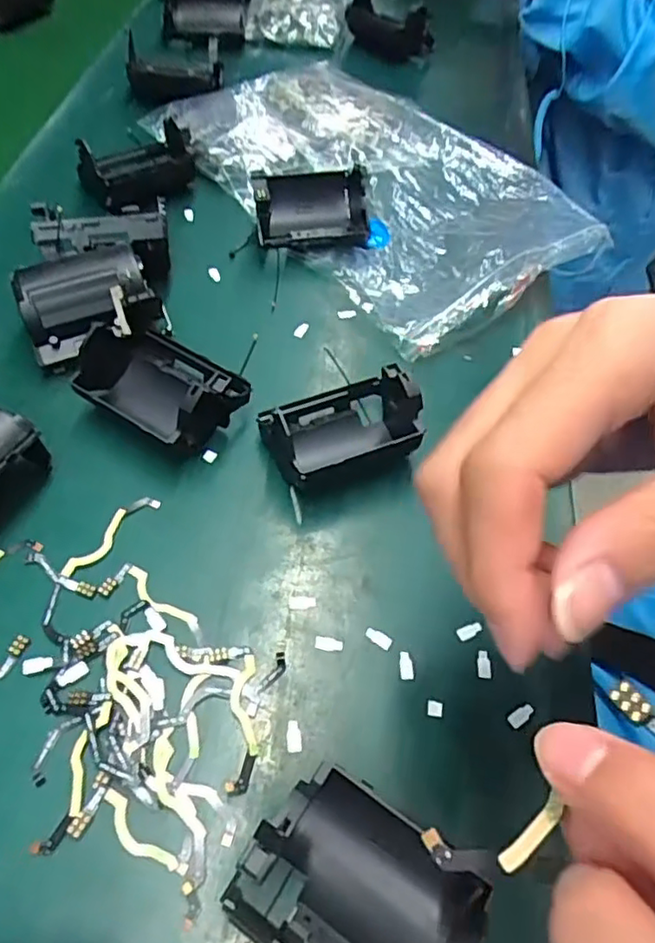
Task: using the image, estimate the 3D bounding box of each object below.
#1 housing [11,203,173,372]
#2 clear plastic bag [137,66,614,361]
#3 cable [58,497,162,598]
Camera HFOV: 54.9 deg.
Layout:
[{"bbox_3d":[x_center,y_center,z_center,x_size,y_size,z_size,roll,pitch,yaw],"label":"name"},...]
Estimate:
[{"bbox_3d":[-0.122,-0.097,0.336,0.072,0.047,0.076,-3,56,-6],"label":"housing"},{"bbox_3d":[0.026,-0.199,0.431,0.169,0.023,0.279,-35,64,-24],"label":"clear plastic bag"},{"bbox_3d":[-0.095,0.031,0.279,0.018,0.004,0.054,27,58,14],"label":"cable"}]

